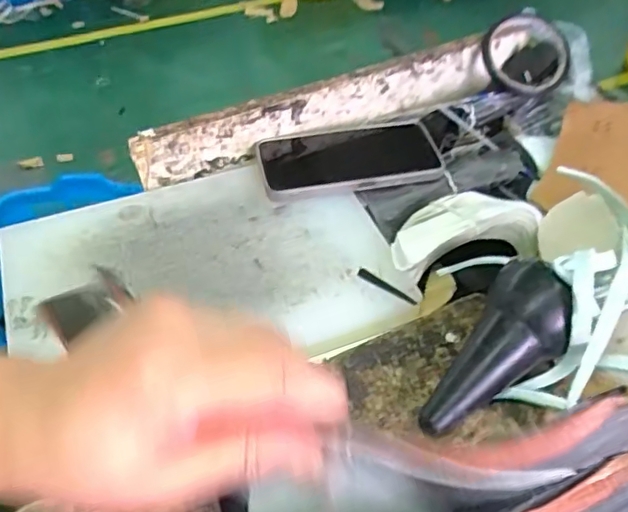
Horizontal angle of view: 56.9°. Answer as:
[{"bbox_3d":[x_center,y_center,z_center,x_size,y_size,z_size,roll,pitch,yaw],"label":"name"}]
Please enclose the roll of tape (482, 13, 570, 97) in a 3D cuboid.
[{"bbox_3d":[0.219,-0.209,0.604,0.080,0.022,0.085,-18,93,7],"label":"roll of tape"}]

